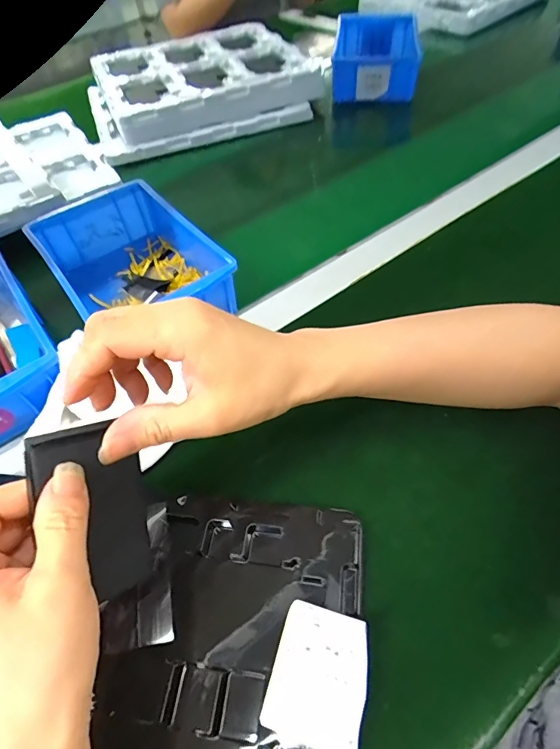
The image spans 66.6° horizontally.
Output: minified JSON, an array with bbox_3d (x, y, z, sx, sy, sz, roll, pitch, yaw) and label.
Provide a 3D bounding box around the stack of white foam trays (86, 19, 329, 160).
[{"bbox_3d":[-0.140,-0.502,0.741,0.370,0.062,0.347,-21,54,-10],"label":"stack of white foam trays"}]

